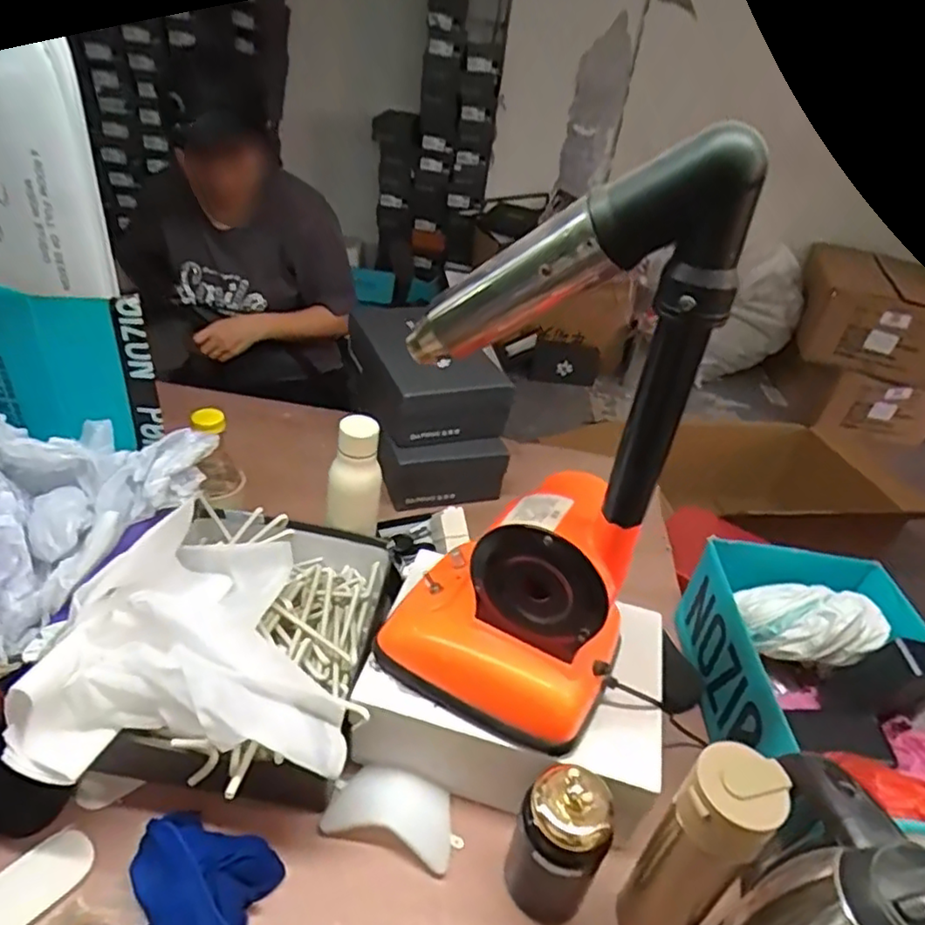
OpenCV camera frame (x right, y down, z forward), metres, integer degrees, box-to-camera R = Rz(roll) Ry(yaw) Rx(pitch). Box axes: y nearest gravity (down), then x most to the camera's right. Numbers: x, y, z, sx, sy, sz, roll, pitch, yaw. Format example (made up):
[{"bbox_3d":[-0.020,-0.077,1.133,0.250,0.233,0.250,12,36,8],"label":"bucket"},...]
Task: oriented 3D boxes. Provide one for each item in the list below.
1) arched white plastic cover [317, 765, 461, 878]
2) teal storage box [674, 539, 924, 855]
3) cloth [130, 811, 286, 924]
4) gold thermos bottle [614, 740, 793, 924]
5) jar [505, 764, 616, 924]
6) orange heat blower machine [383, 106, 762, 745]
[{"bbox_3d":[-0.065,0.339,0.643,0.127,0.023,0.070,14,36,9],"label":"arched white plastic cover"},{"bbox_3d":[0.396,0.263,0.728,0.245,0.134,0.335,6,35,-1],"label":"teal storage box"},{"bbox_3d":[-0.226,0.366,0.559,0.128,0.039,0.130,8,35,1],"label":"cloth"},{"bbox_3d":[0.185,0.323,0.535,0.064,0.240,0.062,5,35,-4],"label":"gold thermos bottle"},{"bbox_3d":[0.084,0.329,0.573,0.071,0.154,0.072,10,35,4],"label":"jar"},{"bbox_3d":[0.055,0.002,0.548,0.226,0.483,0.160,19,37,16],"label":"orange heat blower machine"}]

